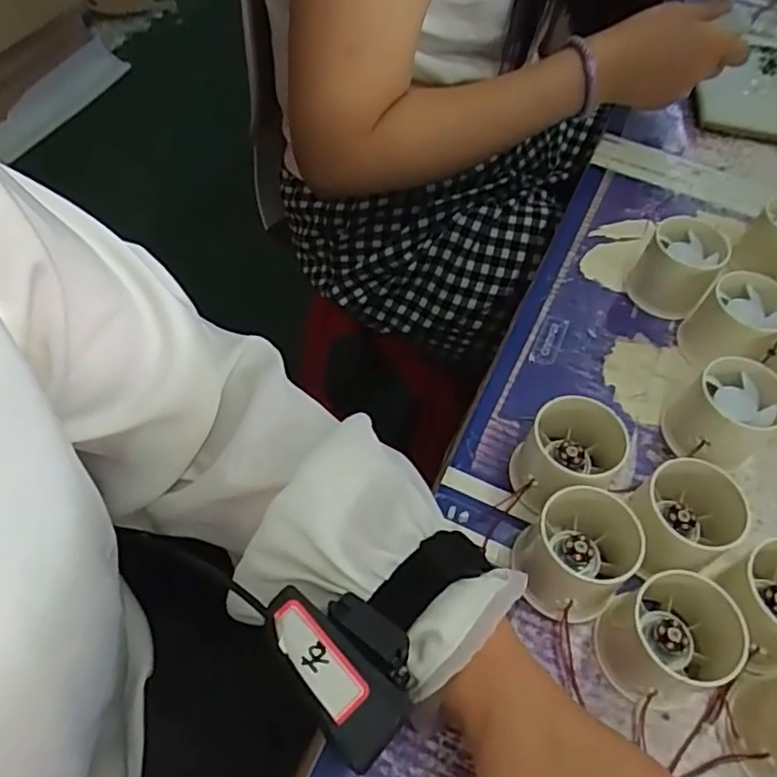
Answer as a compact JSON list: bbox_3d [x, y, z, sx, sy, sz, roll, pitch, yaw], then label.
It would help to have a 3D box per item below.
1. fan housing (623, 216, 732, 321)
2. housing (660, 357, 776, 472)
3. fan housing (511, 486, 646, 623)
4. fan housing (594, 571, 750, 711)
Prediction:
[{"bbox_3d":[0.207,-0.088,0.454,0.050,0.049,0.057,33,60,18],"label":"fan housing"},{"bbox_3d":[0.201,0.017,0.385,0.052,0.047,0.059,39,63,21],"label":"housing"},{"bbox_3d":[0.098,0.085,0.330,0.053,0.049,0.056,1,56,-2],"label":"fan housing"},{"bbox_3d":[0.140,0.120,0.311,0.063,0.048,0.054,-24,60,-18],"label":"fan housing"}]

